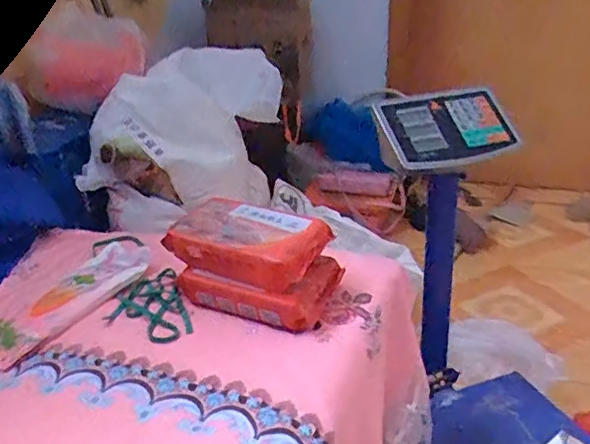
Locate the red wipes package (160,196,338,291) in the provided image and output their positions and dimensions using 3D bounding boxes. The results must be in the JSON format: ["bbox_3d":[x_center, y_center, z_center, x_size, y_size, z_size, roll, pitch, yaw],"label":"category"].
[{"bbox_3d":[-0.060,0.022,0.755,0.193,0.053,0.113,10,28,24],"label":"red wipes package"}]

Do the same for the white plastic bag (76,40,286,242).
[{"bbox_3d":[-0.214,-0.178,1.232,0.279,0.278,0.387,11,28,25],"label":"white plastic bag"}]

